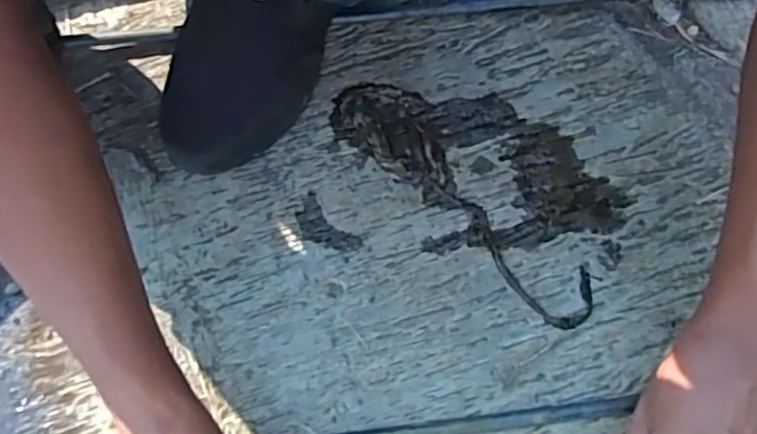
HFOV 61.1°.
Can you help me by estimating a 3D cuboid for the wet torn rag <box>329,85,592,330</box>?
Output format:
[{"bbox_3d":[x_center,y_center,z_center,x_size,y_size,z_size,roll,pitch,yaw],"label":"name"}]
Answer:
[{"bbox_3d":[0.066,-0.019,0.491,0.250,0.011,0.066,42,79,12],"label":"wet torn rag"}]

